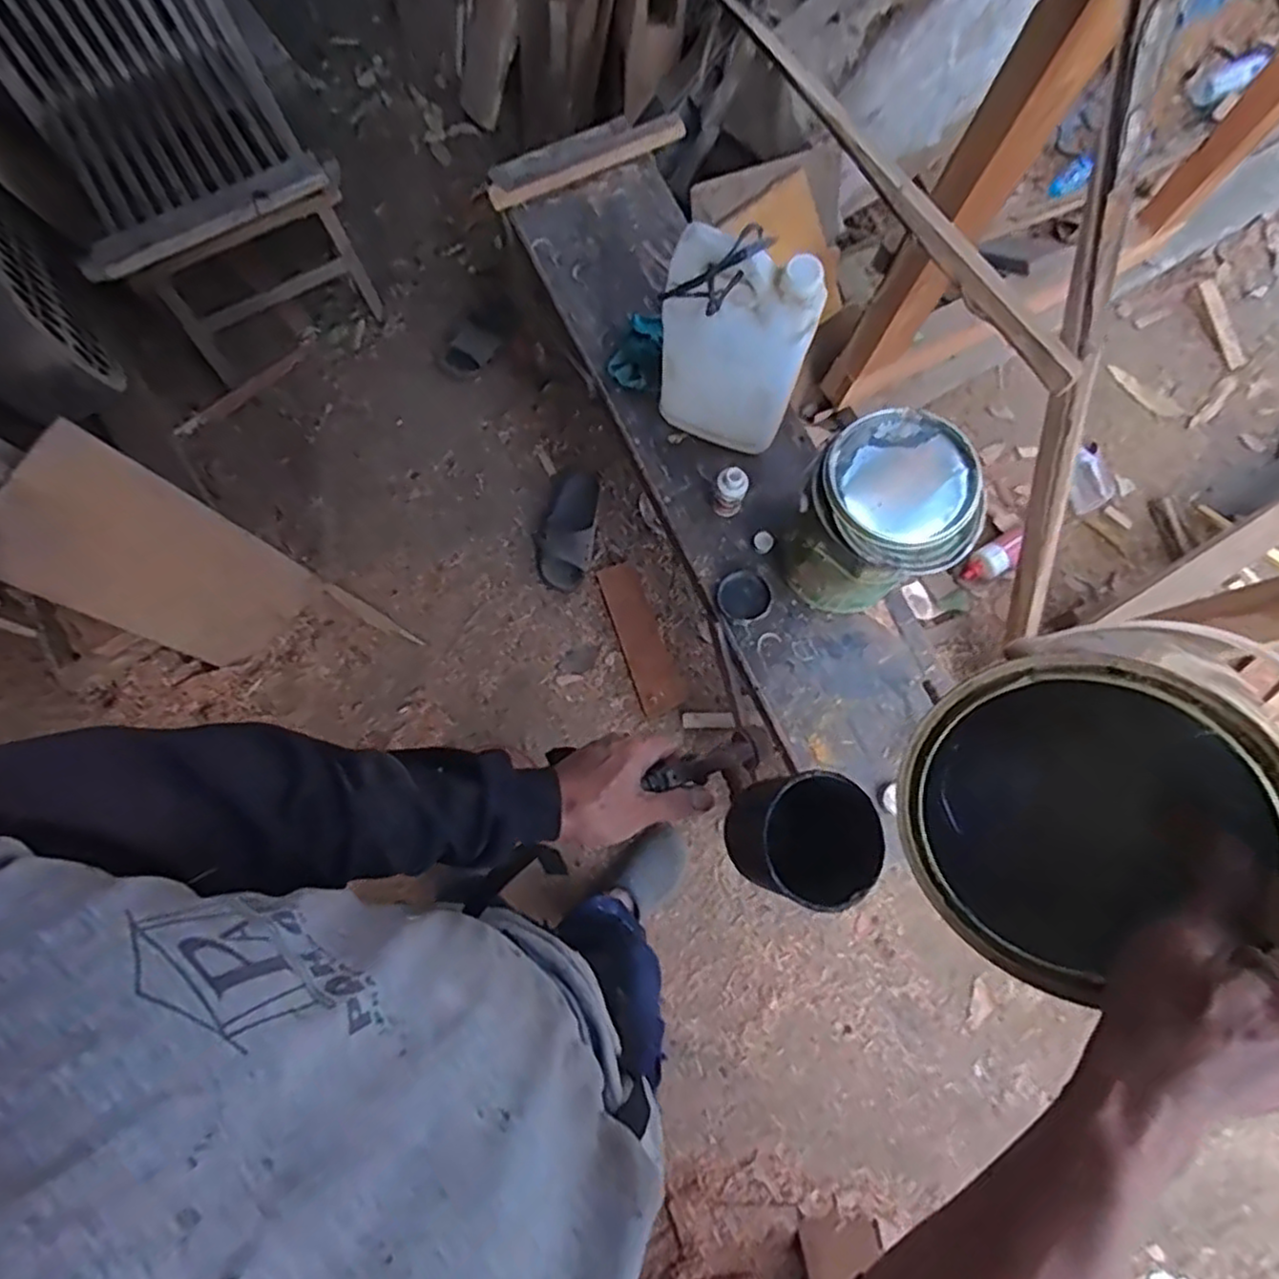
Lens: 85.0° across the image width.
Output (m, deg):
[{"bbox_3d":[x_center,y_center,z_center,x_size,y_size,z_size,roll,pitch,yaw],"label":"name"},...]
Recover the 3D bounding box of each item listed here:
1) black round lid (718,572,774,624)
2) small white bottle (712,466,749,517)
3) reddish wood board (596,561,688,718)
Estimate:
[{"bbox_3d":[0.152,-0.061,1.006,0.072,0.010,0.077,1,76,-4],"label":"black round lid"},{"bbox_3d":[0.127,-0.207,0.997,0.044,0.107,0.040,1,76,-4],"label":"small white bottle"},{"bbox_3d":[-0.001,-0.004,1.469,0.085,0.019,0.320,-19,78,-8],"label":"reddish wood board"}]

